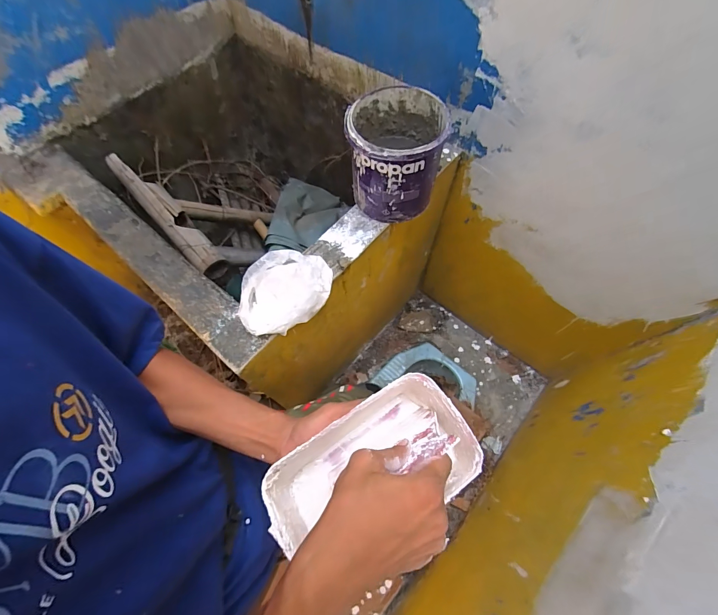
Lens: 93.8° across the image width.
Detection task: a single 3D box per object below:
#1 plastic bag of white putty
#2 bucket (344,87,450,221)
[{"bbox_3d":[-0.136,-0.032,0.634,0.174,0.077,0.136,-16,67,-7],"label":"plastic bag of white putty"},{"bbox_3d":[0.073,-0.309,0.690,0.179,0.183,0.194,0,66,0],"label":"bucket"}]

